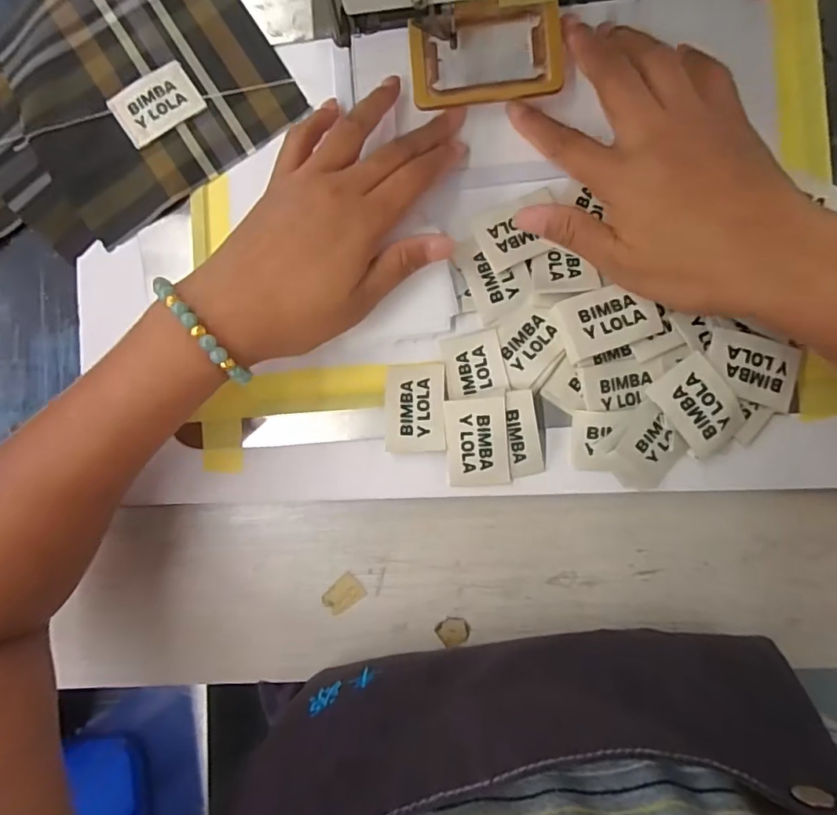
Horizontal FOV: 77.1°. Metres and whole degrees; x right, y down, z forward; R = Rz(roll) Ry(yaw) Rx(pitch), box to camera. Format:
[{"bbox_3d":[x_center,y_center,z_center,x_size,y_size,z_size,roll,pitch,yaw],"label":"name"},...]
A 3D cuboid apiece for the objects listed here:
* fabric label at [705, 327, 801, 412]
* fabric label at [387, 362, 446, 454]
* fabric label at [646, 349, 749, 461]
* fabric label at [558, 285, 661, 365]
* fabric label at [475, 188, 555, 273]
[{"bbox_3d":[0.176,-0.020,0.275,0.047,0.006,0.033,16,88,0],"label":"fabric label"},{"bbox_3d":[-0.001,0.000,0.297,0.033,0.008,0.049,-1,92,5],"label":"fabric label"},{"bbox_3d":[0.147,-0.001,0.276,0.036,0.009,0.045,-41,88,5],"label":"fabric label"},{"bbox_3d":[0.102,-0.047,0.282,0.048,0.006,0.034,-19,83,0],"label":"fabric label"},{"bbox_3d":[0.057,-0.099,0.294,0.047,0.004,0.033,-22,87,-5],"label":"fabric label"}]

